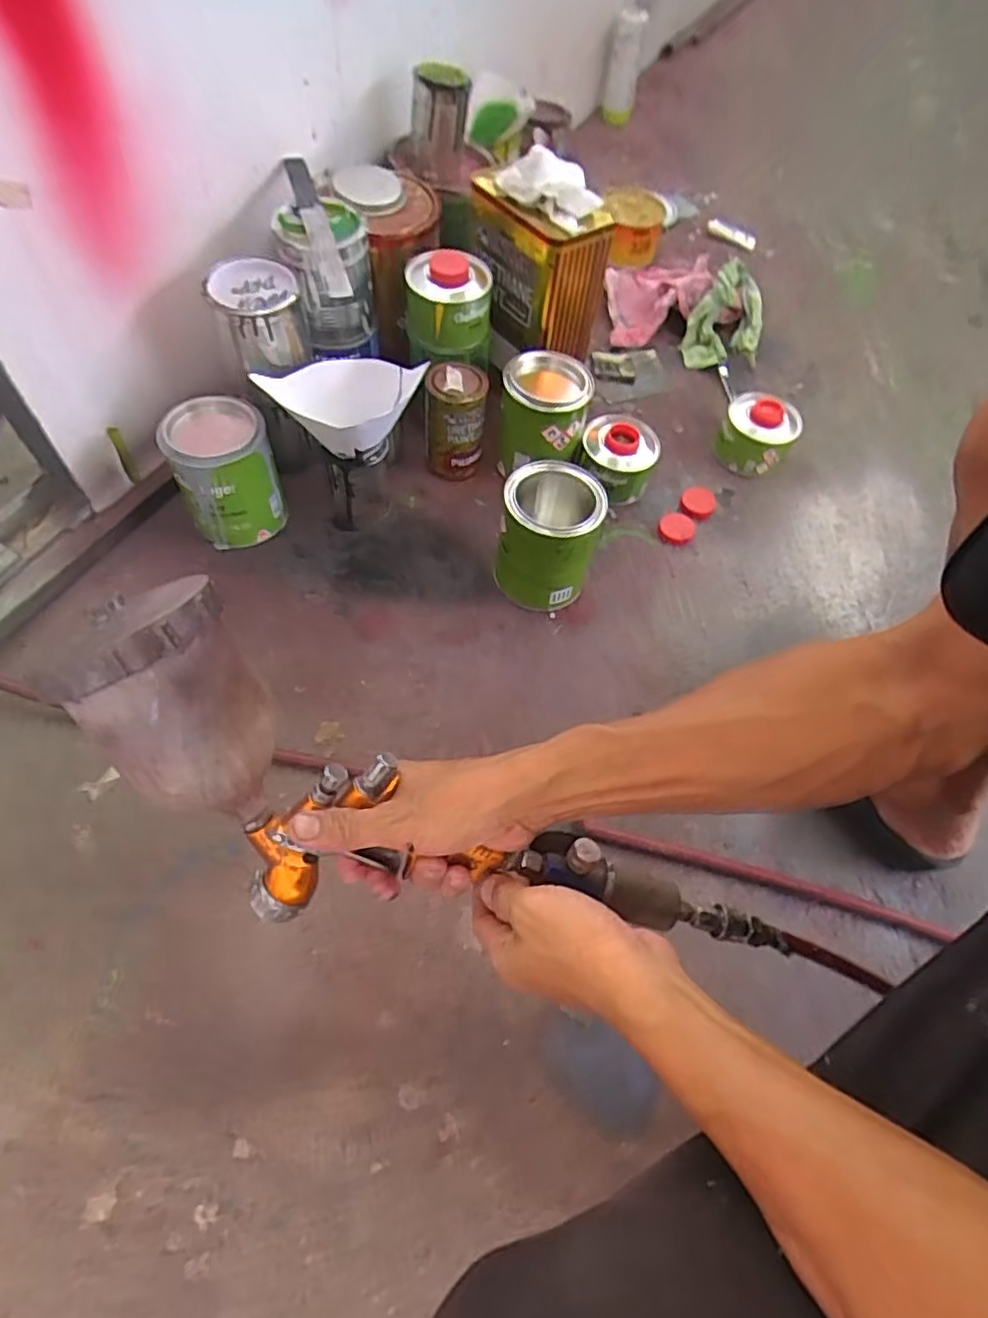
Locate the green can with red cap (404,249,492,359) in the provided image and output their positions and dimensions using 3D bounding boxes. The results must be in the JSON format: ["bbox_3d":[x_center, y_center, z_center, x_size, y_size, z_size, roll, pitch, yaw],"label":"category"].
[{"bbox_3d":[-0.054,-0.431,0.789,0.101,0.083,0.091,-3,60,-6],"label":"green can with red cap"}]

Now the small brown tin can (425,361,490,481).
[{"bbox_3d":[-0.050,-0.294,0.833,0.071,0.141,0.073,-2,60,-6],"label":"small brown tin can"}]

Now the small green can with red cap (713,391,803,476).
[{"bbox_3d":[0.362,-0.309,0.909,0.095,0.072,0.091,2,59,-3],"label":"small green can with red cap"}]

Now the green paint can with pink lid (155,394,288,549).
[{"bbox_3d":[-0.307,-0.213,0.754,0.105,0.135,0.110,2,59,-3],"label":"green paint can with pink lid"}]

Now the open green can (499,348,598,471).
[{"bbox_3d":[0.065,-0.304,0.837,0.104,0.145,0.114,2,59,-3],"label":"open green can"}]

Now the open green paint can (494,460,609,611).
[{"bbox_3d":[0.061,-0.139,0.739,0.104,0.140,0.112,2,59,-3],"label":"open green paint can"}]

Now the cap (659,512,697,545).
[{"bbox_3d":[0.240,-0.171,0.849,0.050,0.012,0.044,-36,68,-22],"label":"cap"}]

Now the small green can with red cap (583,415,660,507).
[{"bbox_3d":[0.166,-0.268,0.874,0.102,0.071,0.109,11,59,2],"label":"small green can with red cap"}]

